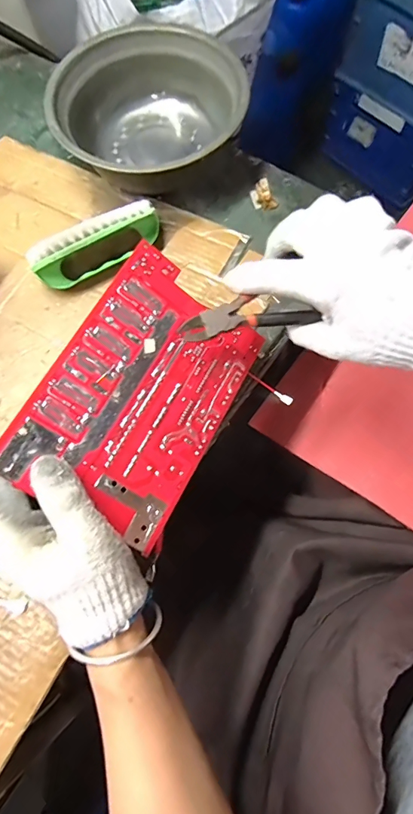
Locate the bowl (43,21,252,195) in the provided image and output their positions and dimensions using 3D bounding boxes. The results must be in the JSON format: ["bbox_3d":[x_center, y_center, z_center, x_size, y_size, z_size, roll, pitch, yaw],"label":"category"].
[{"bbox_3d":[-0.063,-0.310,0.449,0.184,0.074,0.184,0,71,1],"label":"bowl"}]

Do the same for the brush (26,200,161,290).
[{"bbox_3d":[-0.099,-0.149,0.387,0.124,0.045,0.035,-27,73,-8],"label":"brush"}]

